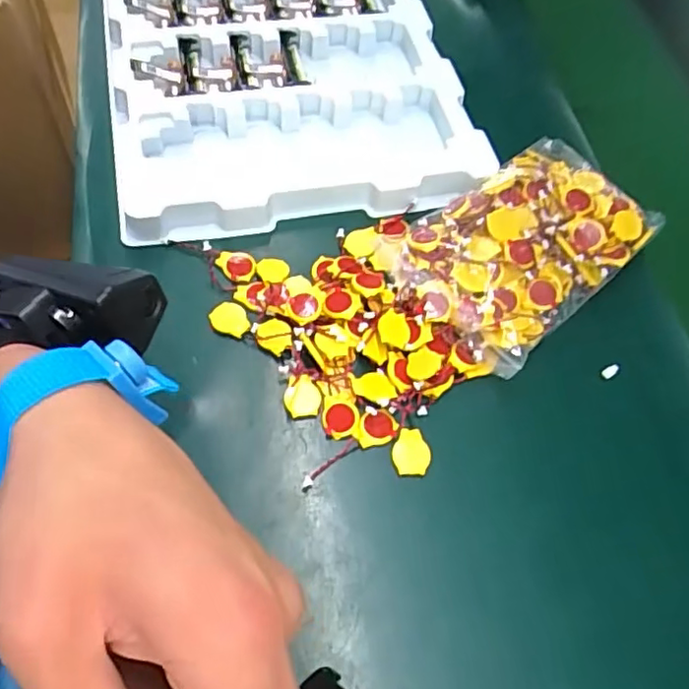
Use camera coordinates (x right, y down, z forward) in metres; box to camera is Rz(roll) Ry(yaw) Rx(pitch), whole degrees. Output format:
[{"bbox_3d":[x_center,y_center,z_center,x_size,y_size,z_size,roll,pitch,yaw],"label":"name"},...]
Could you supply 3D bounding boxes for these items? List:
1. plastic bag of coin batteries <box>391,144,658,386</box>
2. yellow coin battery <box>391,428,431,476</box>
[{"bbox_3d":[0.109,-0.063,0.385,0.161,0.029,0.103,-39,71,-25],"label":"plastic bag of coin batteries"},{"bbox_3d":[0.035,0.057,0.330,0.020,0.005,0.024,1,59,-6],"label":"yellow coin battery"}]

